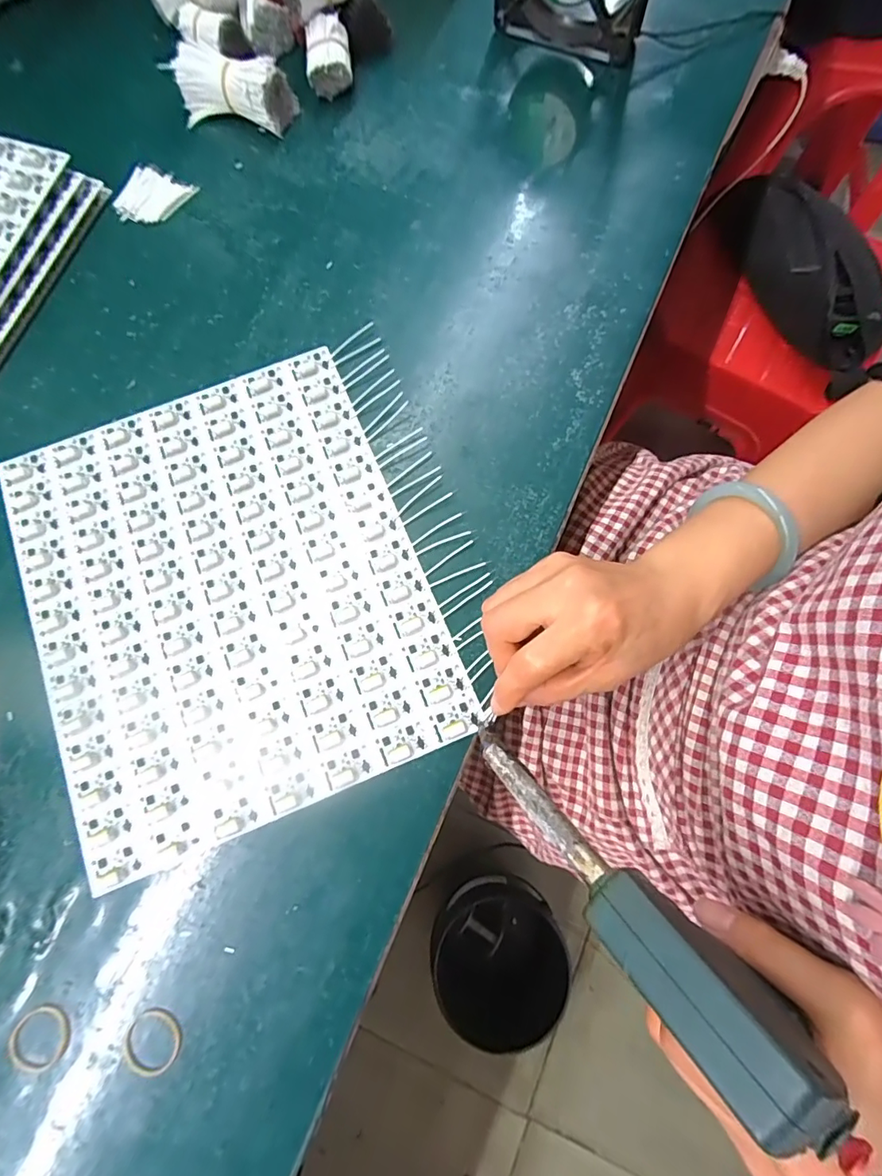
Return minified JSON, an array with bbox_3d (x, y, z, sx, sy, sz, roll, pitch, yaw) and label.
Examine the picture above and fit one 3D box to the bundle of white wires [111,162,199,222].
[{"bbox_3d":[-0.238,-0.321,0.407,0.056,0.004,0.052,33,79,9],"label":"bundle of white wires"}]

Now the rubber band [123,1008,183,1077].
[{"bbox_3d":[-0.153,0.242,0.262,0.030,0.004,0.030,0,76,2],"label":"rubber band"}]

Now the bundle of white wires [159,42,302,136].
[{"bbox_3d":[-0.171,-0.405,0.403,0.094,0.035,0.043,22,77,7],"label":"bundle of white wires"}]

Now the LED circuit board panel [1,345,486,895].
[{"bbox_3d":[-0.140,-0.003,0.323,0.241,0.004,0.287,-23,76,-4],"label":"LED circuit board panel"}]

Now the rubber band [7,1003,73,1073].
[{"bbox_3d":[-0.215,0.242,0.265,0.029,0.004,0.032,36,80,10],"label":"rubber band"}]

